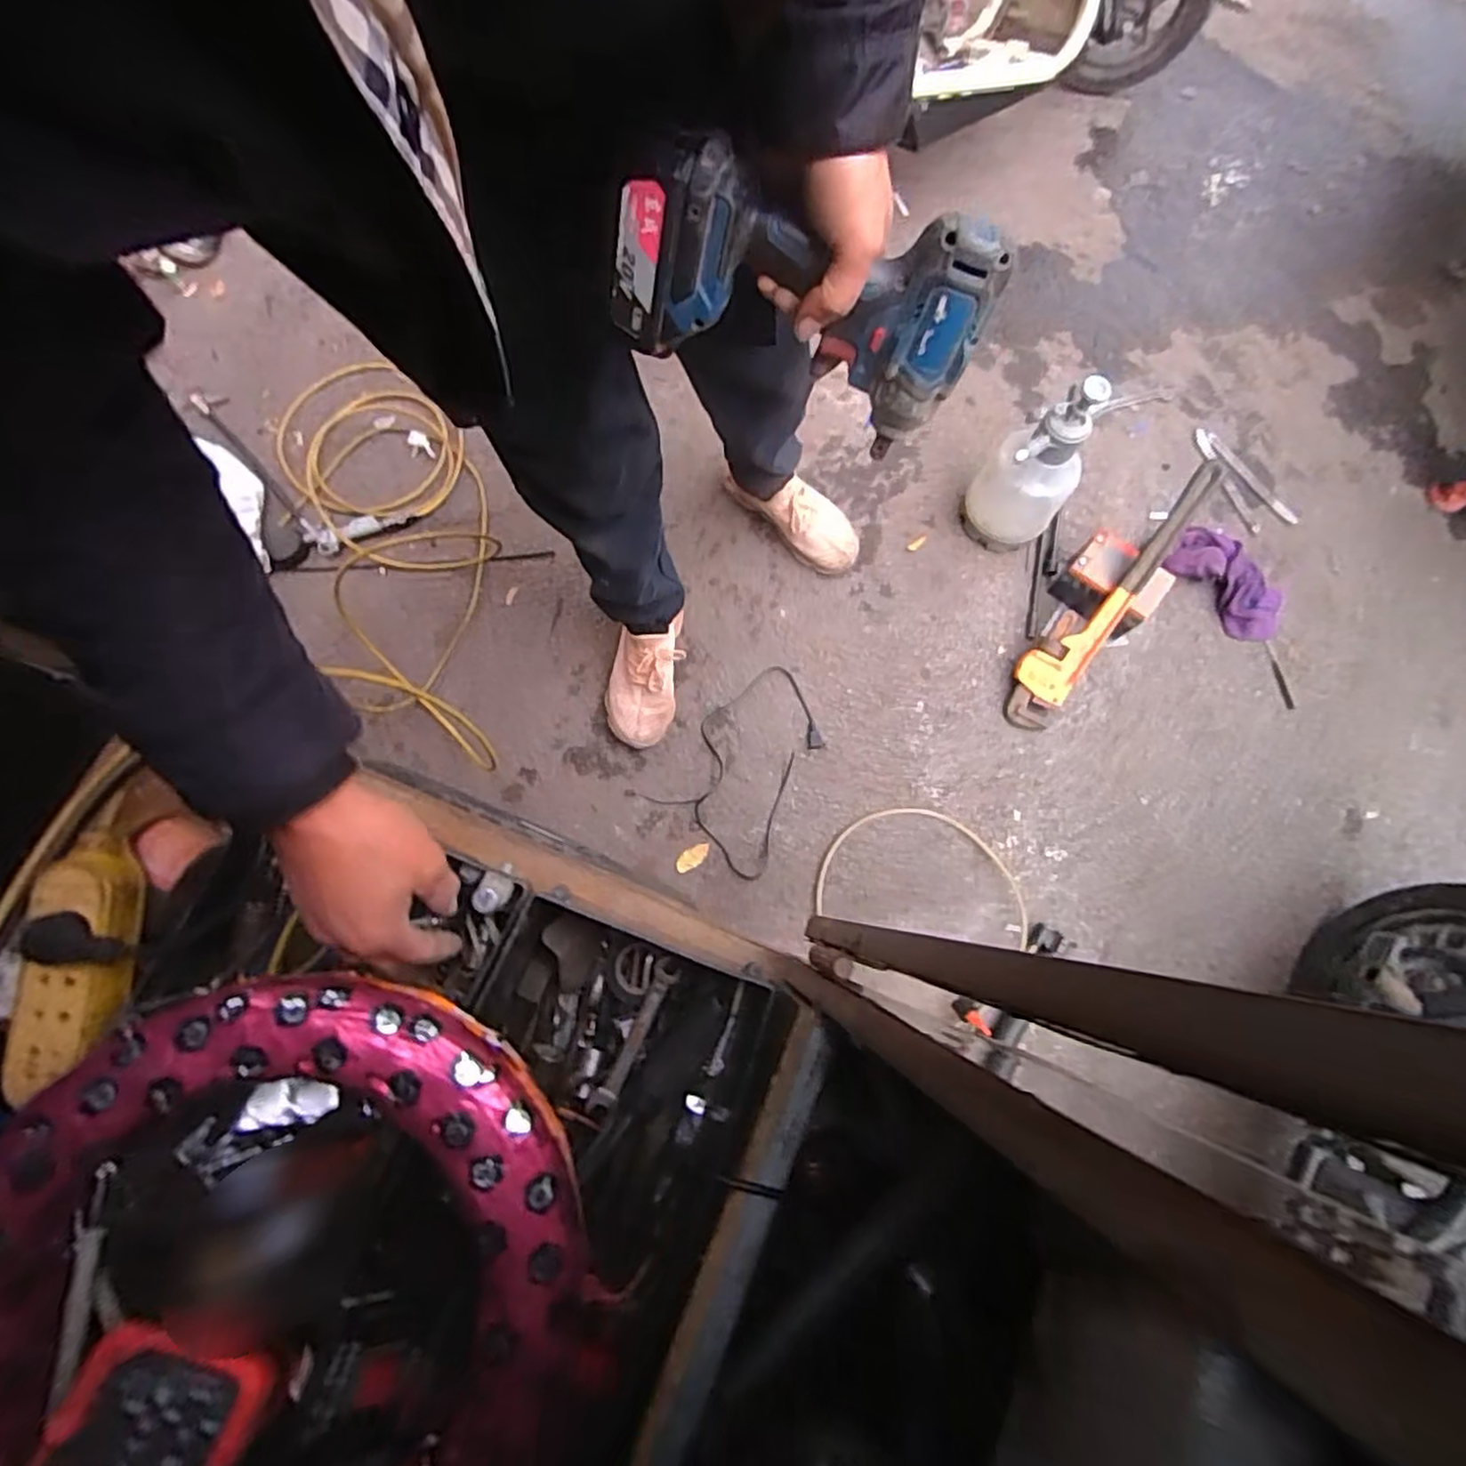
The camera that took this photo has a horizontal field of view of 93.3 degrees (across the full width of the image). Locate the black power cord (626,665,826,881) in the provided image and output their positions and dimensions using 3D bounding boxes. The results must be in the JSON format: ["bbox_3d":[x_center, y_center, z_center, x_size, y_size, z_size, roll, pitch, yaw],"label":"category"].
[{"bbox_3d":[0.028,0.046,1.187,0.253,0.018,0.336,36,81,8],"label":"black power cord"}]

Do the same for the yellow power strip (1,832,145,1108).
[{"bbox_3d":[-0.461,0.164,0.484,0.060,0.045,0.182,3,78,-1],"label":"yellow power strip"}]

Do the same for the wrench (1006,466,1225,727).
[{"bbox_3d":[0.640,-0.224,1.173,0.101,0.047,0.515,39,101,8],"label":"wrench"}]

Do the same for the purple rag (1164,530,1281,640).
[{"bbox_3d":[0.902,-0.271,1.263,0.231,0.048,0.141,37,81,8],"label":"purple rag"}]

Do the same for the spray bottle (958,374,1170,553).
[{"bbox_3d":[0.498,-0.430,1.136,0.157,0.331,0.122,26,80,6],"label":"spray bottle"}]

